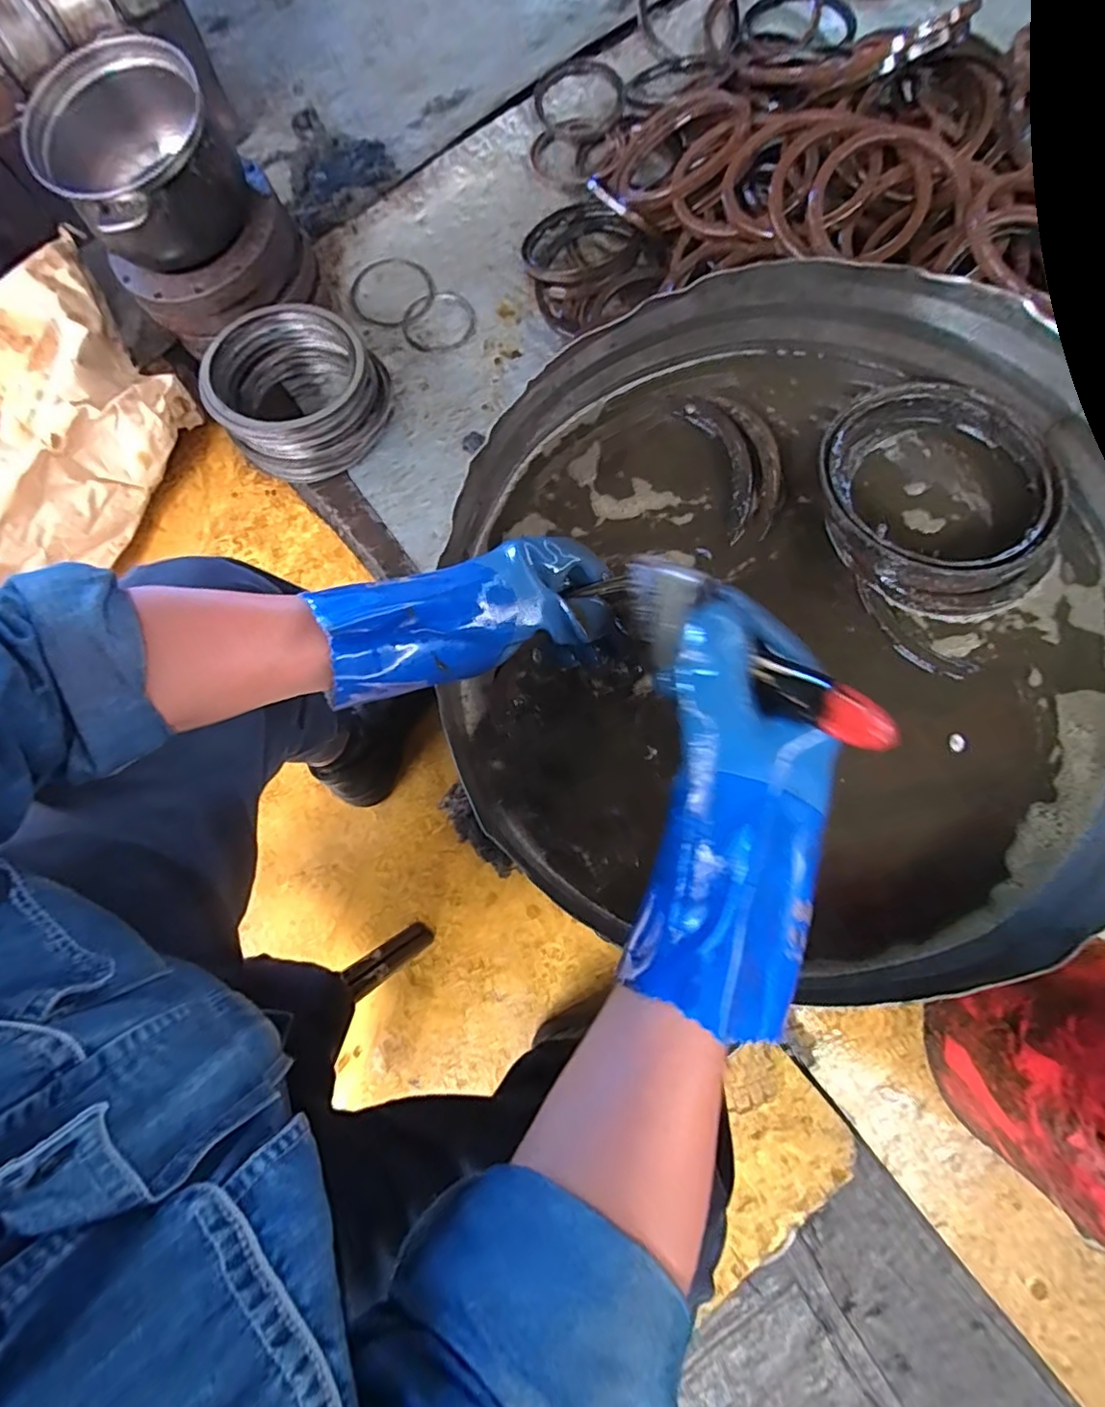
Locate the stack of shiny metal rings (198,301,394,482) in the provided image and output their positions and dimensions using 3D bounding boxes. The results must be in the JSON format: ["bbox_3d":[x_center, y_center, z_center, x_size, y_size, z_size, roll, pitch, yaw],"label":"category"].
[{"bbox_3d":[-0.357,-0.444,0.839,0.232,0.131,0.214,-19,77,0],"label":"stack of shiny metal rings"}]

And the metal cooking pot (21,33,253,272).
[{"bbox_3d":[-0.514,-0.676,0.709,0.210,0.101,0.237,-29,77,-8],"label":"metal cooking pot"}]

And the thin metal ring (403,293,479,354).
[{"bbox_3d":[-0.184,-0.627,0.949,0.125,0.006,0.115,2,79,-9],"label":"thin metal ring"}]

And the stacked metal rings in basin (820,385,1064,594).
[{"bbox_3d":[0.332,-0.188,0.507,0.197,0.045,0.193,-1,78,4],"label":"stacked metal rings in basin"}]

